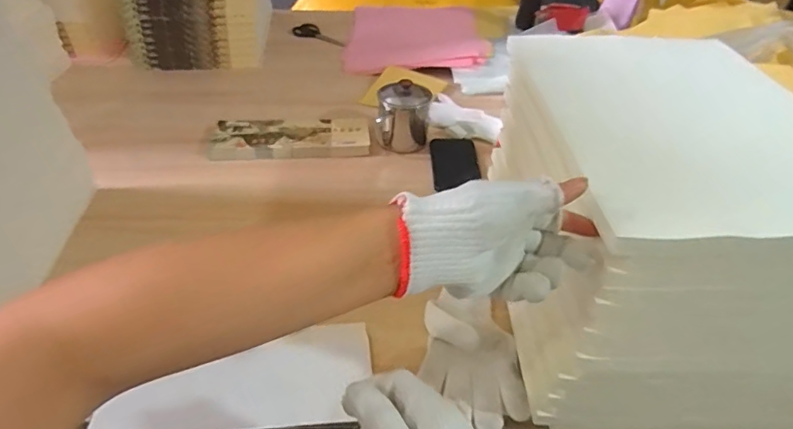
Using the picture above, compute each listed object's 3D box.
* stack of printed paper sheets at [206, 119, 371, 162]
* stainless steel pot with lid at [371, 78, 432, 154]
[{"bbox_3d":[-0.185,-0.131,0.906,0.273,0.027,0.100,-2,39,-4],"label":"stack of printed paper sheets"},{"bbox_3d":[0.010,-0.164,0.889,0.096,0.101,0.082,1,39,-1],"label":"stainless steel pot with lid"}]

